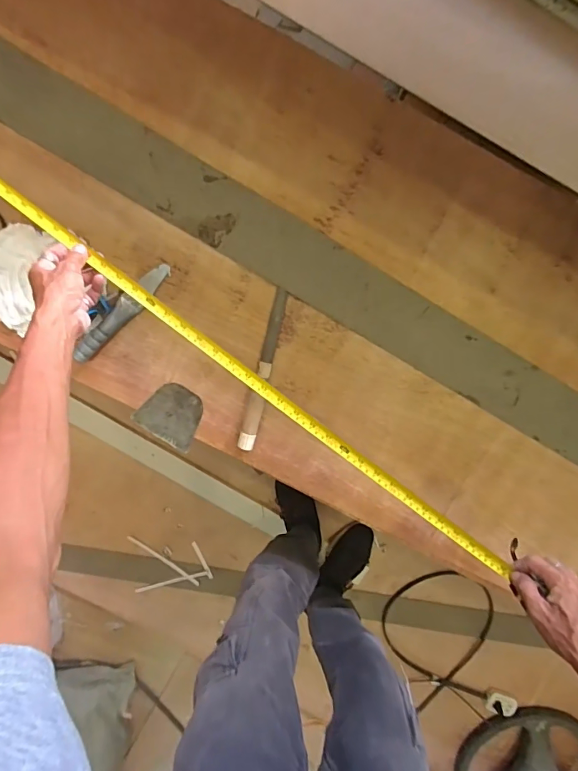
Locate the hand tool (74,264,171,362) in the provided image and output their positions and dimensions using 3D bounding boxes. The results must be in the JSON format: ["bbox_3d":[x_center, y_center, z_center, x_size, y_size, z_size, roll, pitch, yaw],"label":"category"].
[{"bbox_3d":[-0.261,-0.114,0.676,0.032,0.025,0.197,43,97,-6],"label":"hand tool"}]

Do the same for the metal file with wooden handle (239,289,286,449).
[{"bbox_3d":[-0.042,-0.024,0.692,0.028,0.022,0.260,13,99,-2],"label":"metal file with wooden handle"}]

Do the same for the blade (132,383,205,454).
[{"bbox_3d":[-0.193,0.048,0.717,0.102,0.005,0.095,32,98,-5],"label":"blade"}]

